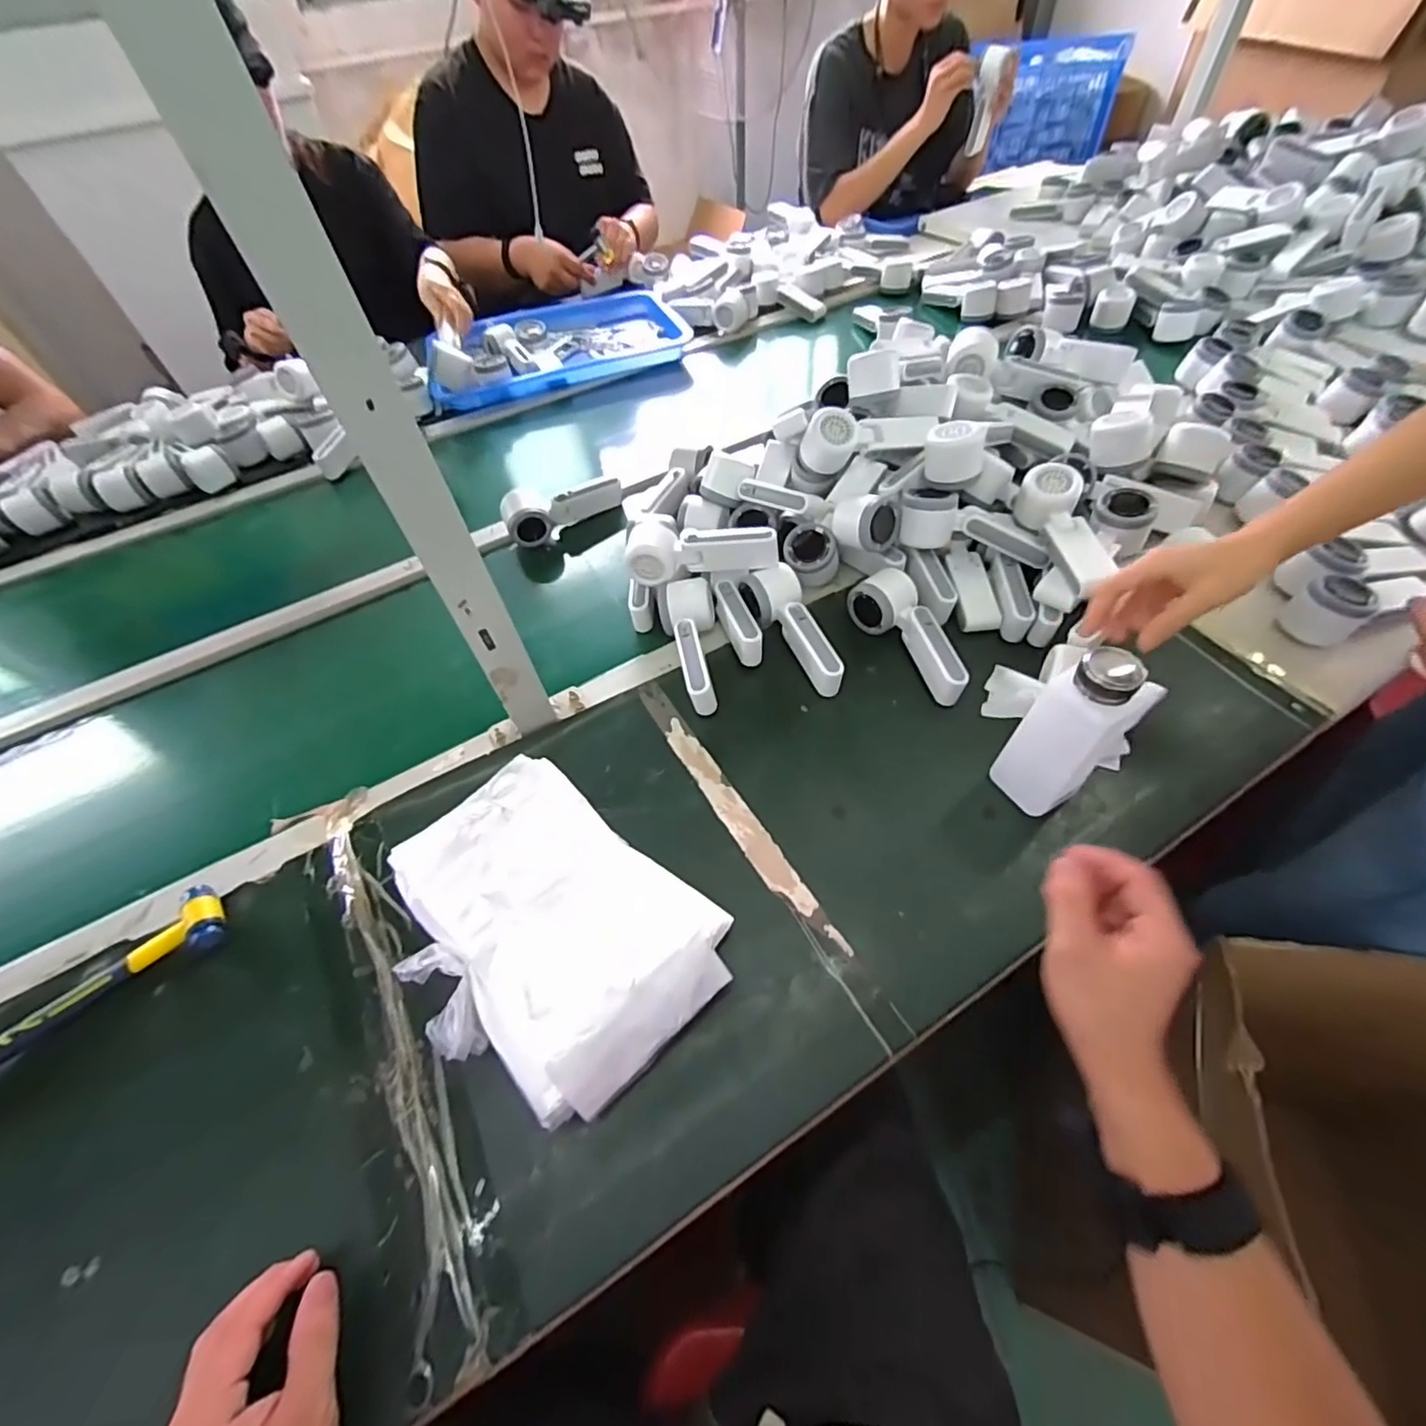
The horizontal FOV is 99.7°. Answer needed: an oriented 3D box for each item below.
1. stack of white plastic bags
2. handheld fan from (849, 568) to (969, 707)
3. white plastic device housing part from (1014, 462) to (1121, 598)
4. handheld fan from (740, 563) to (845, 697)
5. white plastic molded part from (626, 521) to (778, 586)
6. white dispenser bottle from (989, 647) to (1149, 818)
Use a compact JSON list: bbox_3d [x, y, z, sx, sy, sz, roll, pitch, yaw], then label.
[{"bbox_3d":[-0.129,0.170,0.465,0.251,0.068,0.196,31,62,25],"label":"stack of white plastic bags"},{"bbox_3d":[0.211,-0.081,0.632,0.061,0.053,0.160,-25,55,-13],"label":"handheld fan"},{"bbox_3d":[0.372,-0.192,0.614,0.059,0.040,0.161,-8,53,-1],"label":"white plastic device housing part"},{"bbox_3d":[0.084,-0.087,0.646,0.061,0.055,0.157,-17,54,-8],"label":"handheld fan"},{"bbox_3d":[-0.013,-0.177,0.670,0.166,0.053,0.059,5,54,9],"label":"white plastic molded part"},{"bbox_3d":[0.285,0.020,0.487,0.054,0.161,0.058,-27,56,-15],"label":"white dispenser bottle"}]

